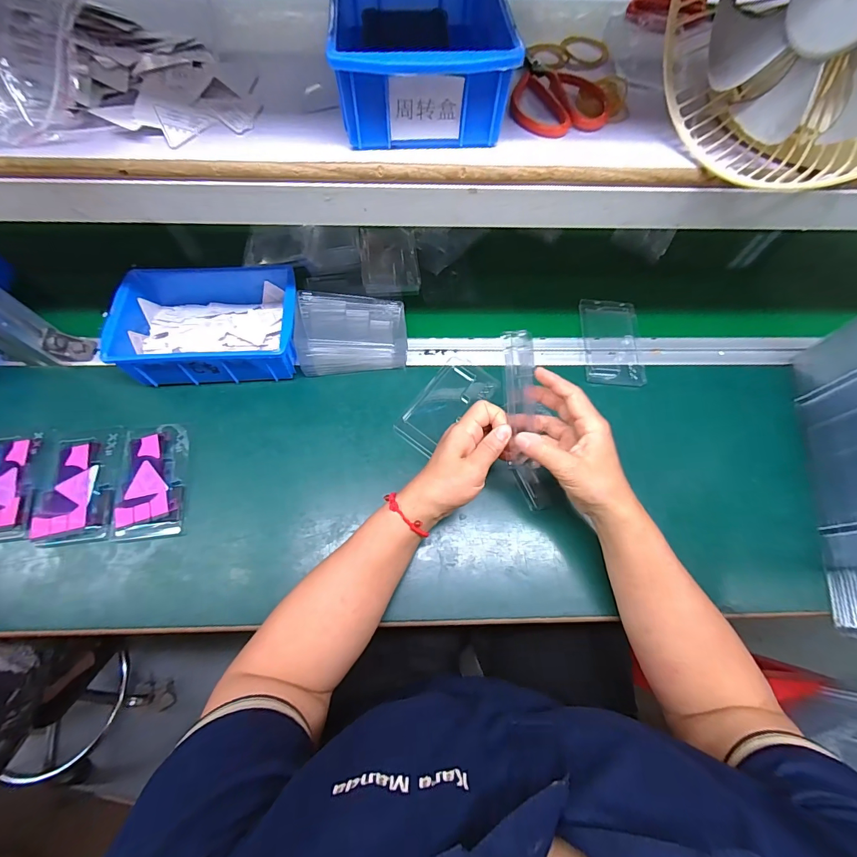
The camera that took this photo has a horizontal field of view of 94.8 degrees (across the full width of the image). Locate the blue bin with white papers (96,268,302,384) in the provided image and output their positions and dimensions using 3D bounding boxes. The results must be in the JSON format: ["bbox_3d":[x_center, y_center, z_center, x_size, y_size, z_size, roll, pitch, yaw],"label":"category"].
[{"bbox_3d":[-0.260,-0.132,0.483,0.200,0.060,0.145,-2,69,-4],"label":"blue bin with white papers"}]

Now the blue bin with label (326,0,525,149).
[{"bbox_3d":[-0.009,-0.325,0.326,0.129,0.062,0.190,-4,67,-4],"label":"blue bin with label"}]

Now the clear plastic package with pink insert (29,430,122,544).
[{"bbox_3d":[-0.381,0.065,0.430,0.076,0.006,0.115,-6,70,-5],"label":"clear plastic package with pink insert"}]

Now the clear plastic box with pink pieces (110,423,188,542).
[{"bbox_3d":[-0.306,0.056,0.435,0.072,0.009,0.129,-9,70,-6],"label":"clear plastic box with pink pieces"}]

